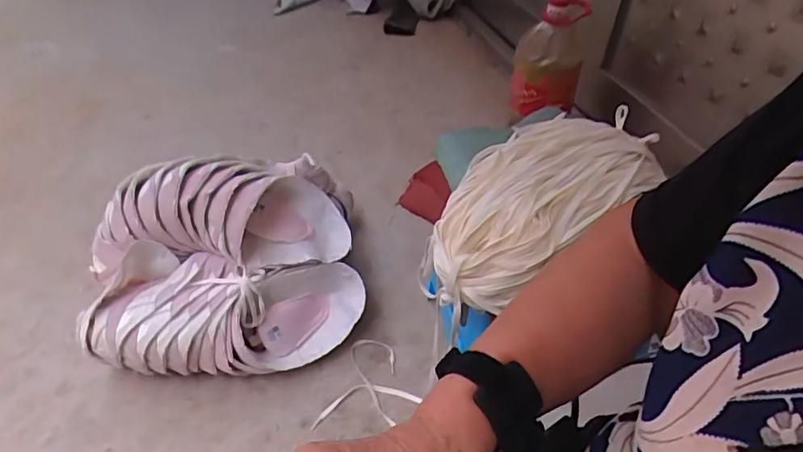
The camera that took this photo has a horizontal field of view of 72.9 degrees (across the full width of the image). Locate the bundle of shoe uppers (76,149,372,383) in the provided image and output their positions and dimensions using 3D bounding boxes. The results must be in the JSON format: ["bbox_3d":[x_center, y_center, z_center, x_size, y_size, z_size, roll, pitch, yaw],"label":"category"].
[{"bbox_3d":[-0.289,0.051,0.935,0.449,0.267,0.357,-9,42,-15],"label":"bundle of shoe uppers"}]

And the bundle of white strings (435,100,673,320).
[{"bbox_3d":[0.184,-0.041,0.736,0.366,0.103,0.190,-28,50,-32],"label":"bundle of white strings"}]

